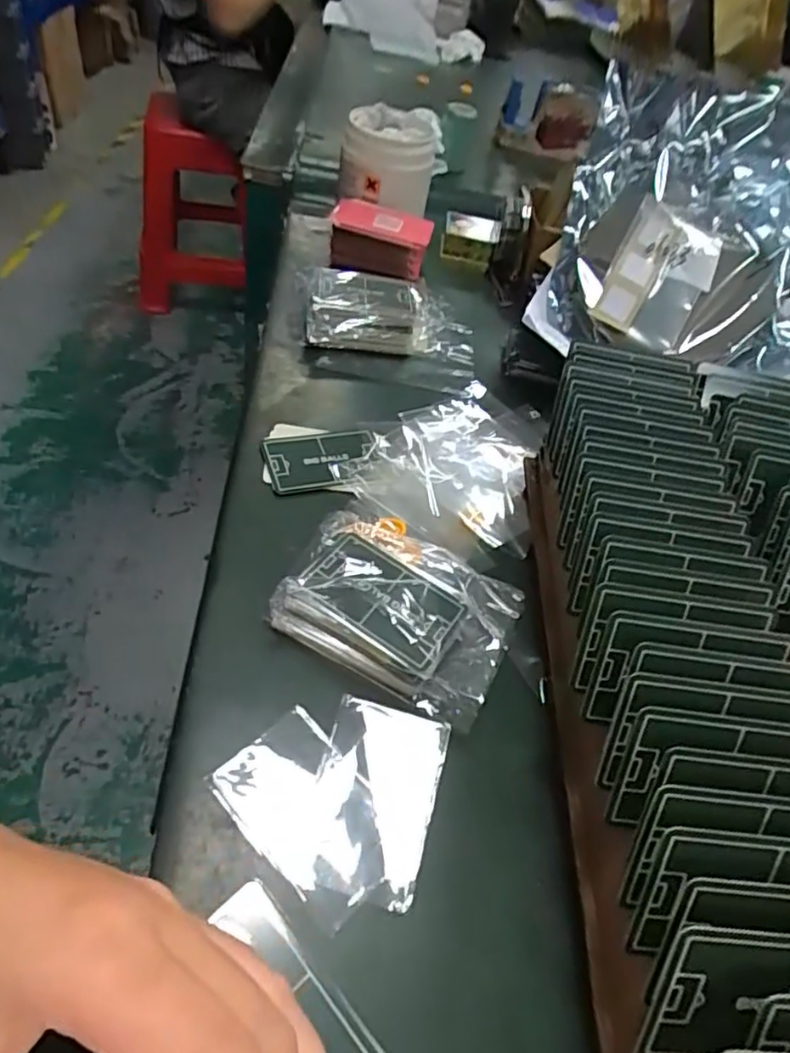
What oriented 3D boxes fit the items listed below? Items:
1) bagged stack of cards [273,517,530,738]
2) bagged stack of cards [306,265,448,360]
[{"bbox_3d":[0.005,0.040,0.356,0.124,0.027,0.098,28,49,11],"label":"bagged stack of cards"},{"bbox_3d":[-0.018,-0.188,0.551,0.112,0.034,0.086,5,49,-9],"label":"bagged stack of cards"}]

